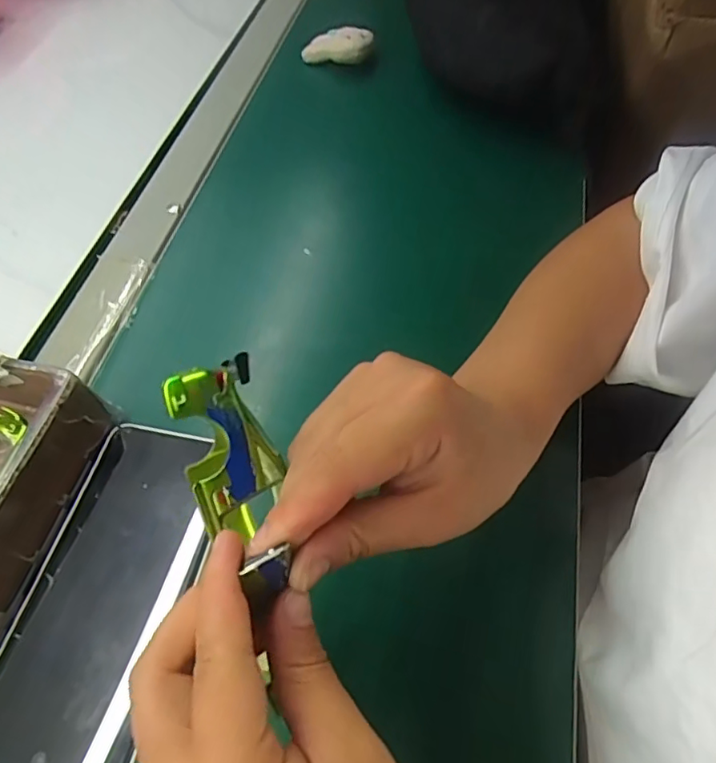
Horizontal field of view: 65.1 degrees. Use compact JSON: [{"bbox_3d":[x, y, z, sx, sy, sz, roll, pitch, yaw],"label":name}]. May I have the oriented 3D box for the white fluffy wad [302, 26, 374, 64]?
[{"bbox_3d":[-0.020,-0.316,0.529,0.068,0.025,0.023,6,58,23],"label":"white fluffy wad"}]

